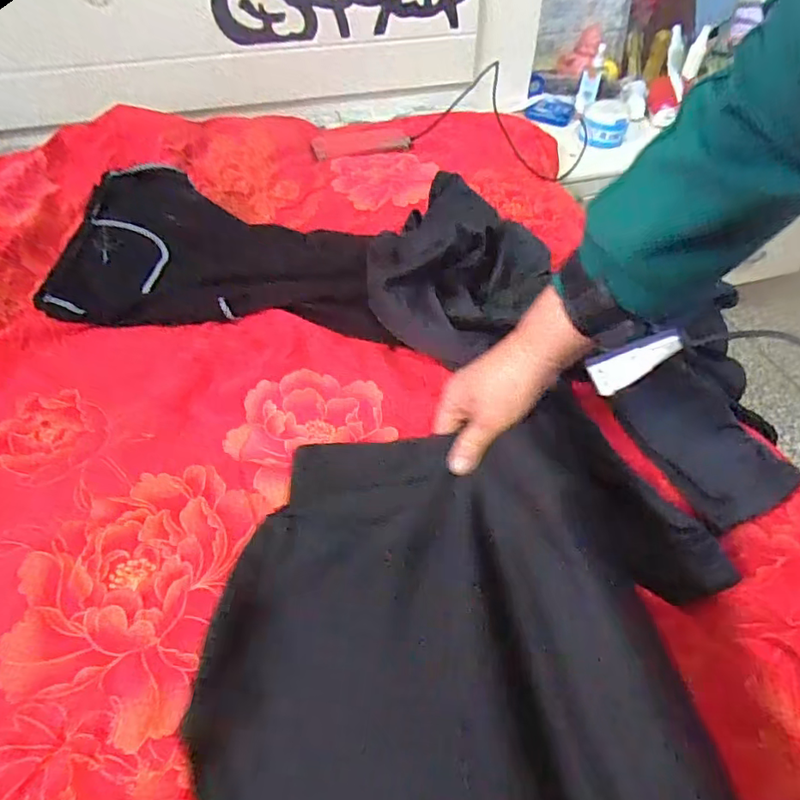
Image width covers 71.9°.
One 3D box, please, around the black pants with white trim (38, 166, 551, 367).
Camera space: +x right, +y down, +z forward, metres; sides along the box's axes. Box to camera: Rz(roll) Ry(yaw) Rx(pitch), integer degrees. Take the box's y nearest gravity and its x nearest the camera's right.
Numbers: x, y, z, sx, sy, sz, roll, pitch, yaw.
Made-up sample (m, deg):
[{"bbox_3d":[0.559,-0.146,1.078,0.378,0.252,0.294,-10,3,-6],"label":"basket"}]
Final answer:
[{"bbox_3d":[-0.109,-0.191,0.666,0.584,0.105,0.265,10,49,4],"label":"black pants with white trim"}]

